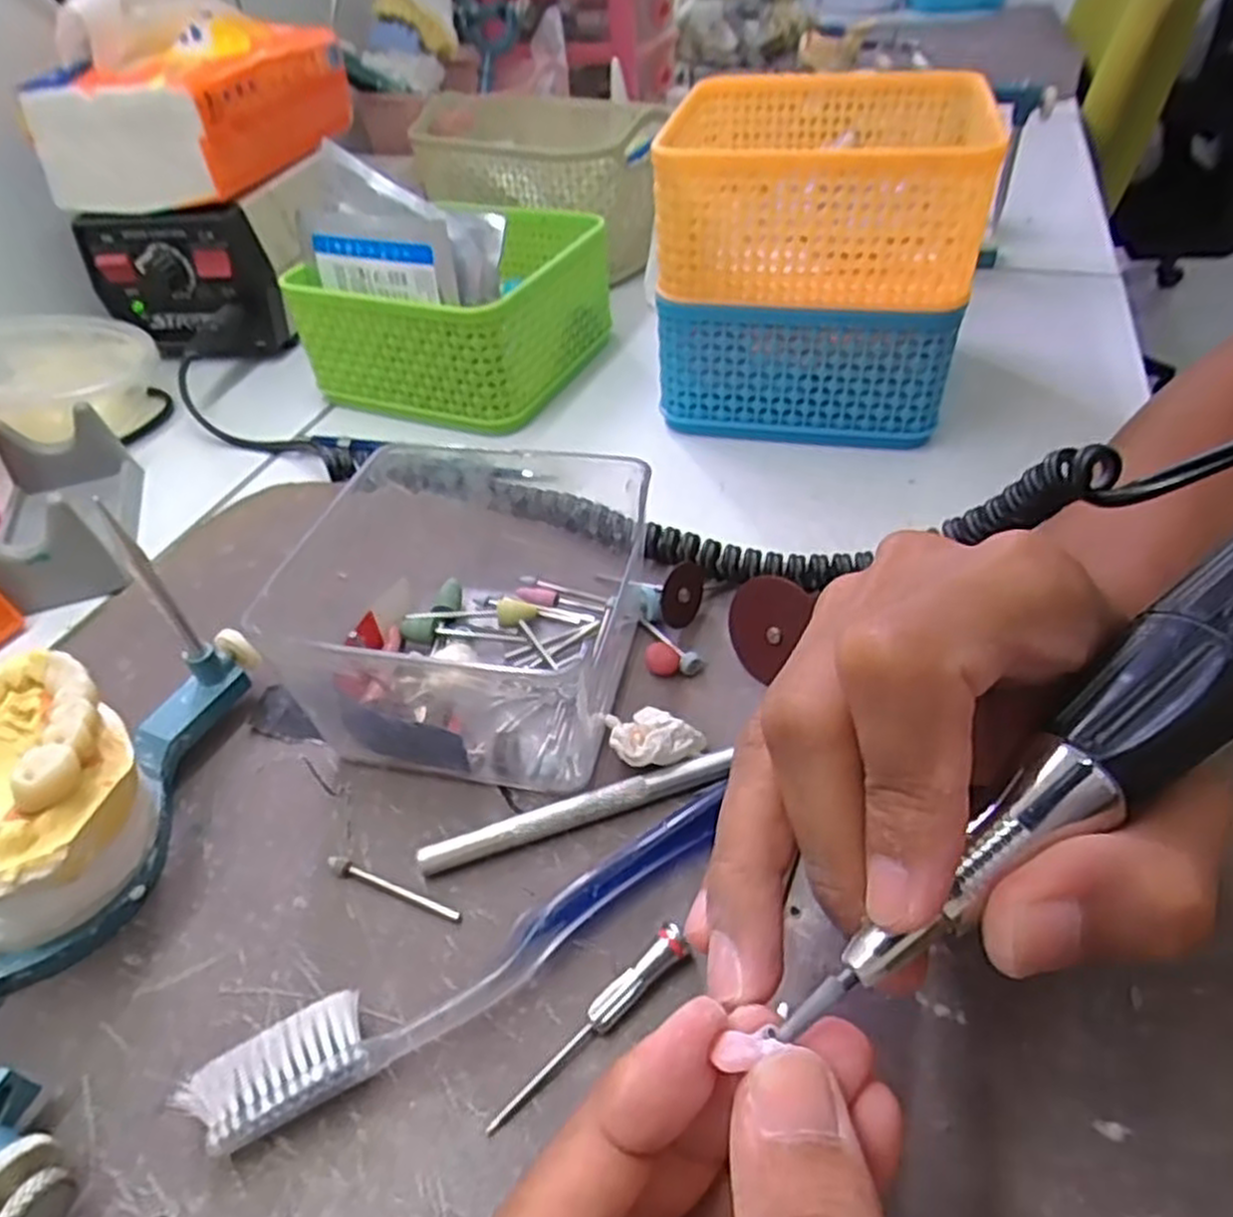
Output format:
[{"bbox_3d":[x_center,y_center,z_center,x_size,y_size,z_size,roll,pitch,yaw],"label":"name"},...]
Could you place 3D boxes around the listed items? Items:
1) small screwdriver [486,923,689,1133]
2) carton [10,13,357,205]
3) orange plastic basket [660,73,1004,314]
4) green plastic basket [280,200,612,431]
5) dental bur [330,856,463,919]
[{"bbox_3d":[-0.005,0.098,0.185,0.059,0.008,0.007,-35,51,-28],"label":"small screwdriver"},{"bbox_3d":[-0.238,-0.296,0.461,0.103,0.063,0.173,3,44,8],"label":"carton"},{"bbox_3d":[0.090,-0.188,0.351,0.130,0.056,0.139,6,44,11],"label":"orange plastic basket"},{"bbox_3d":[-0.080,-0.163,0.429,0.134,0.062,0.134,16,47,20],"label":"green plastic basket"},{"bbox_3d":[-0.061,0.076,0.217,0.042,0.004,0.005,13,46,18],"label":"dental bur"}]

